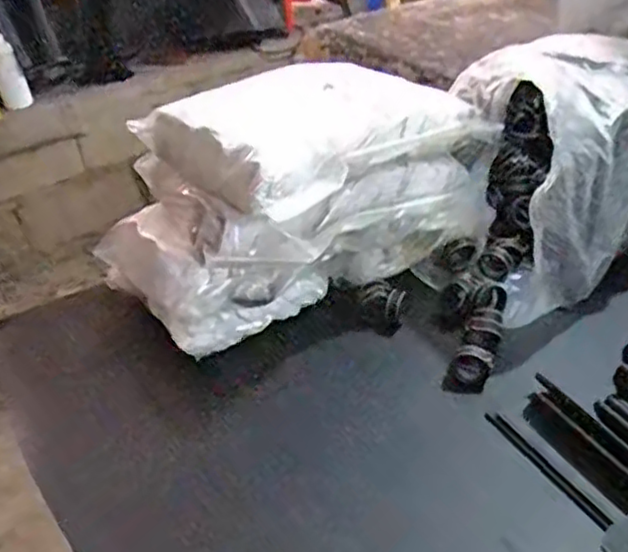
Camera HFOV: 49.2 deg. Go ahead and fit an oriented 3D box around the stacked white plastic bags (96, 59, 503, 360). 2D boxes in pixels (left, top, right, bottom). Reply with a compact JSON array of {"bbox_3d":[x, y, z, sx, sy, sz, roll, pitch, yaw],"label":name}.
[{"bbox_3d":[-0.014,-0.080,0.648,0.321,0.188,0.195,-28,40,-29],"label":"stacked white plastic bags"}]

